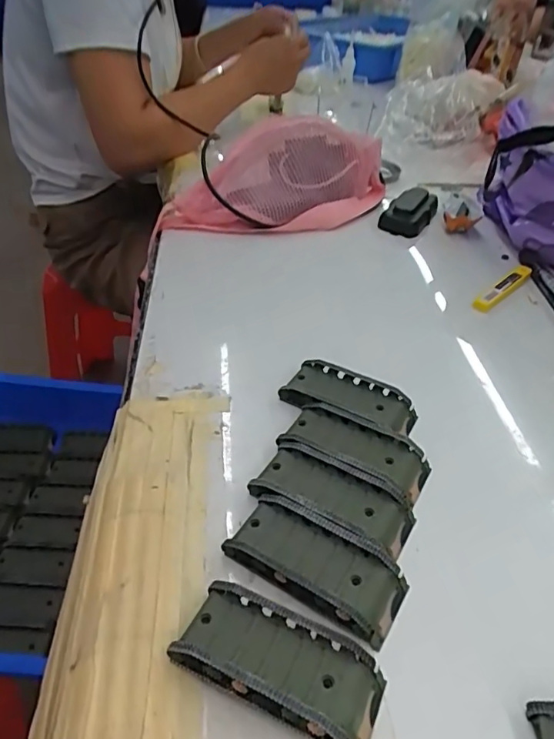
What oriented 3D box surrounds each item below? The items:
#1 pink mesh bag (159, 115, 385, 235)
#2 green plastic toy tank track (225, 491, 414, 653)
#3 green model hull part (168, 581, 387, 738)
[{"bbox_3d":[0.009,-0.233,0.646,0.281,0.095,0.104,-9,42,-15],"label":"pink mesh bag"},{"bbox_3d":[0.023,0.108,0.301,0.096,0.017,0.045,24,45,22],"label":"green plastic toy tank track"},{"bbox_3d":[0.003,0.140,0.258,0.097,0.023,0.047,19,43,16],"label":"green model hull part"}]

